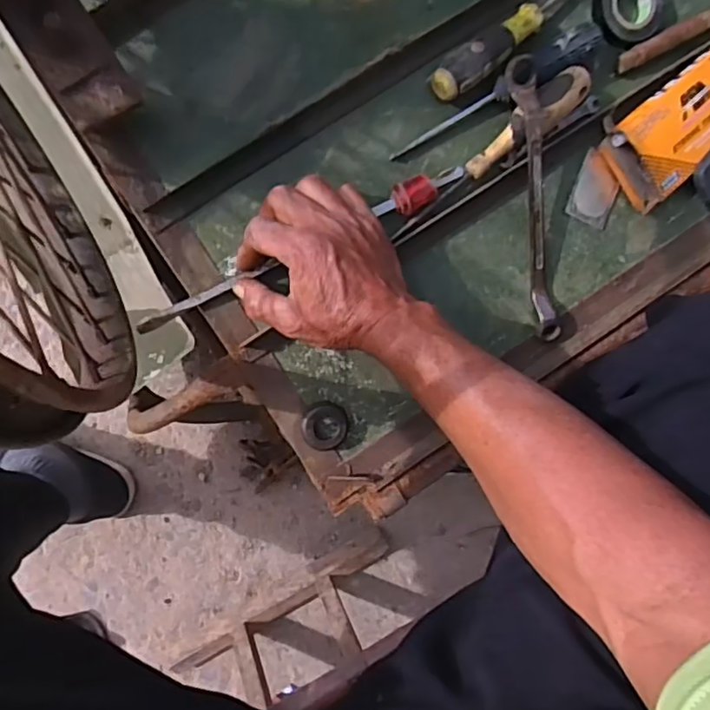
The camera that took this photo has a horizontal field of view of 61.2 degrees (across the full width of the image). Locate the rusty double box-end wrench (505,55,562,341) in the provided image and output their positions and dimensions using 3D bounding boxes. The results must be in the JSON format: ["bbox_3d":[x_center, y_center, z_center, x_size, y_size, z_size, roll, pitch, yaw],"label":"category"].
[{"bbox_3d":[0.147,-0.119,0.487,0.021,0.019,0.222,-13,109,-5],"label":"rusty double box-end wrench"}]

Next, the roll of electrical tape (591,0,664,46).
[{"bbox_3d":[0.224,-0.286,0.493,0.055,0.015,0.056,0,88,-4],"label":"roll of electrical tape"}]

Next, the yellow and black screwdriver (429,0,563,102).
[{"bbox_3d":[0.130,-0.257,0.472,0.170,0.026,0.029,-37,91,-5],"label":"yellow and black screwdriver"}]

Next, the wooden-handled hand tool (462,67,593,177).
[{"bbox_3d":[0.136,-0.183,0.478,0.112,0.034,0.028,-39,91,-4],"label":"wooden-handled hand tool"}]

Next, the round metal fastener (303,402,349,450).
[{"bbox_3d":[-0.024,0.059,0.492,0.036,0.014,0.039,0,88,-4],"label":"round metal fastener"}]

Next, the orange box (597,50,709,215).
[{"bbox_3d":[0.285,-0.202,0.508,0.158,0.027,0.074,-42,92,-4],"label":"orange box"}]

